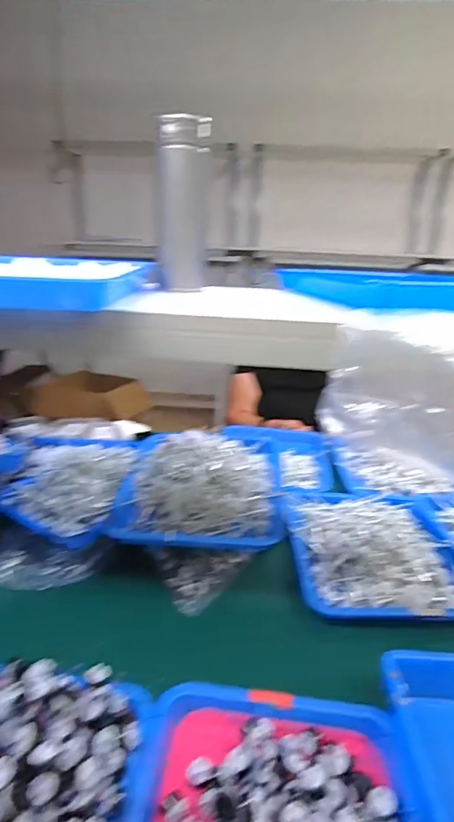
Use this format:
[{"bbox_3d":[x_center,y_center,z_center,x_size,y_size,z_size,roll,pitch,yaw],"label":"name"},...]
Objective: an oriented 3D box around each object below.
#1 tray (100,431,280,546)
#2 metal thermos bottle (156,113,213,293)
[{"bbox_3d":[-0.040,0.103,0.790,0.252,0.075,0.274,3,23,0],"label":"tray"},{"bbox_3d":[-0.056,-0.266,0.652,0.056,0.204,0.051,8,23,12],"label":"metal thermos bottle"}]

